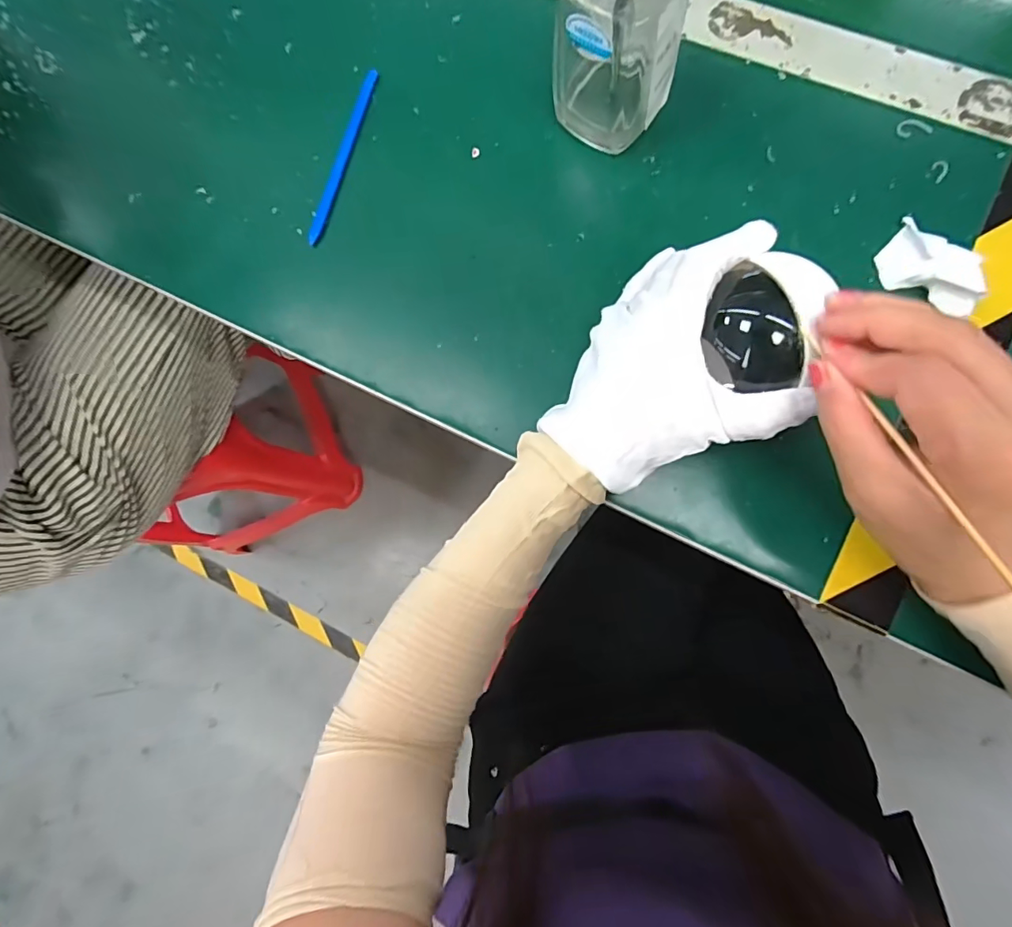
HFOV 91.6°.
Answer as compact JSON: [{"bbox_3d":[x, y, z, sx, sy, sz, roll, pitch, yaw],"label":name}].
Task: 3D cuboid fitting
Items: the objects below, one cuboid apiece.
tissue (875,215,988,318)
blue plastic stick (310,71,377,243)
[{"bbox_3d":[0.244,-0.112,0.279,0.036,0.028,0.057,-44,81,0],"label":"tissue"},{"bbox_3d":[-0.113,-0.213,0.339,0.010,0.005,0.130,17,86,7],"label":"blue plastic stick"}]

